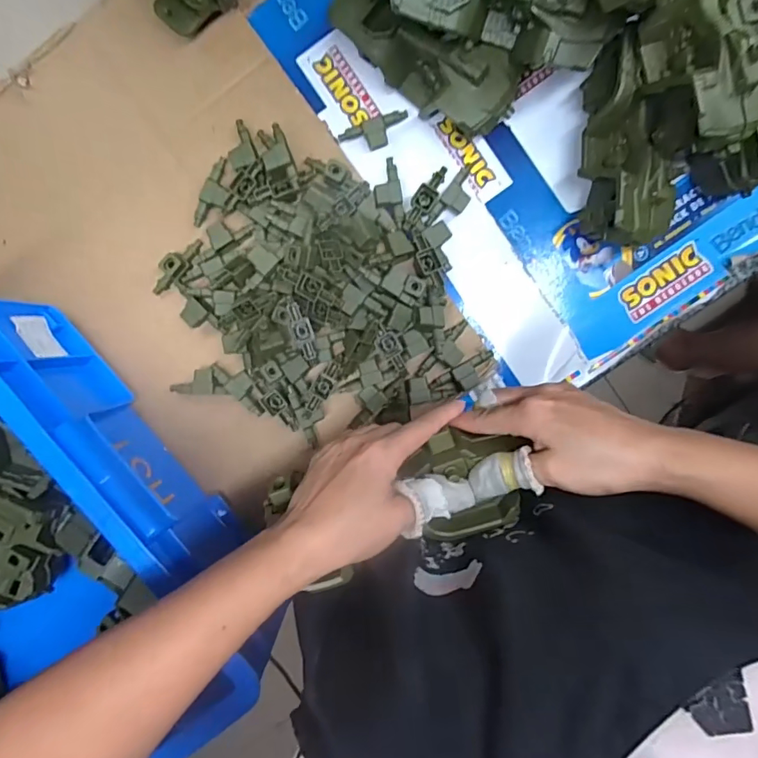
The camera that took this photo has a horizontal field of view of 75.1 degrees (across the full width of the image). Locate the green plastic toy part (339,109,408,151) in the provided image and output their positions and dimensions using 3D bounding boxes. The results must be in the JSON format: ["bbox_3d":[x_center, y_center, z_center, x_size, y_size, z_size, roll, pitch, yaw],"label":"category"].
[{"bbox_3d":[-0.003,-0.235,0.473,0.067,0.015,0.024,-17,93,3],"label":"green plastic toy part"}]

